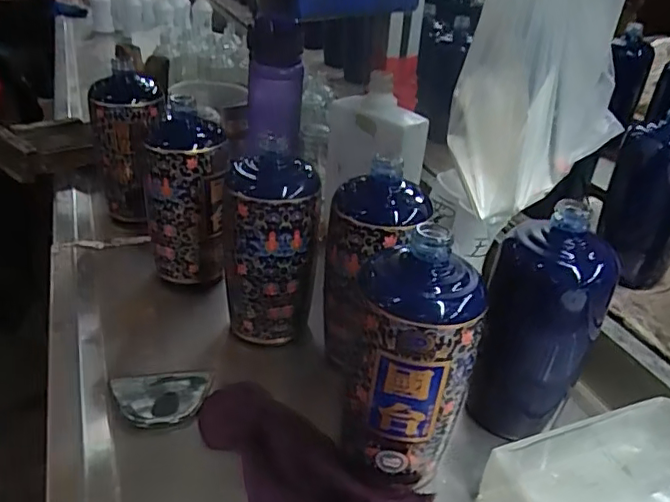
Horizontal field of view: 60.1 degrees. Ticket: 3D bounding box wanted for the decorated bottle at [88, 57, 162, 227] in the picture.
[{"bbox_3d":[-0.241,-0.124,0.688,0.081,0.172,0.075,17,35,23],"label":"decorated bottle"}]

